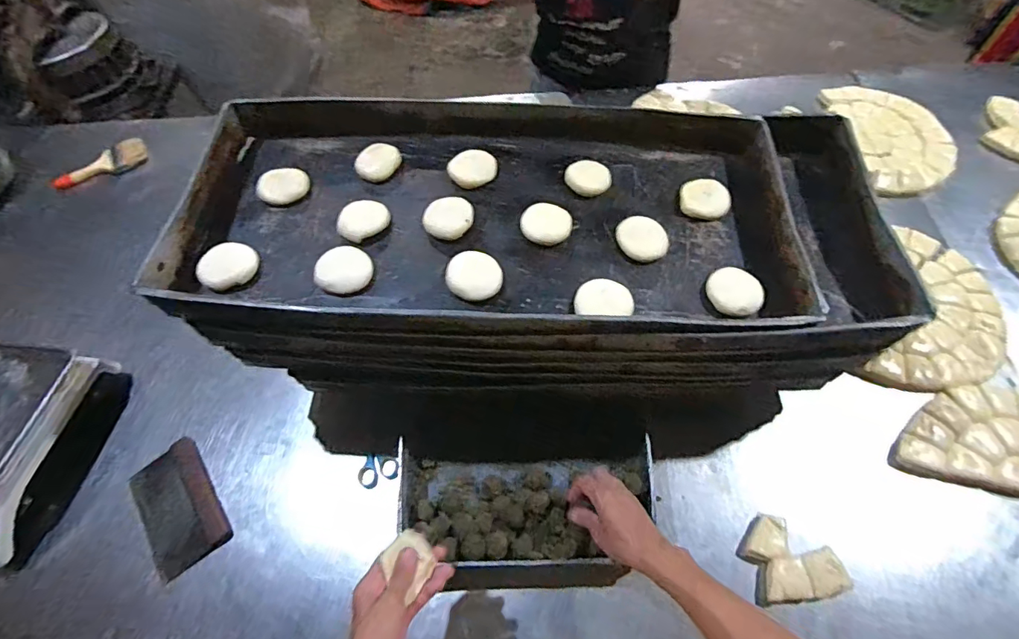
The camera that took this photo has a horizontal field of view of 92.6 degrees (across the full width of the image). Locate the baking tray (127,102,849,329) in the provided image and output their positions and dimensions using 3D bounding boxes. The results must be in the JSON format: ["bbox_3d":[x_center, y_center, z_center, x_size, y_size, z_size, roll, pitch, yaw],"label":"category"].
[{"bbox_3d":[-0.029,-0.162,0.689,0.807,0.083,0.407,4,60,1],"label":"baking tray"}]

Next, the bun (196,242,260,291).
[{"bbox_3d":[-0.372,-0.072,0.644,0.071,0.022,0.063,-34,61,-16],"label":"bun"}]

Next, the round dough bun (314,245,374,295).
[{"bbox_3d":[-0.215,-0.065,0.634,0.067,0.022,0.065,-2,58,4],"label":"round dough bun"}]

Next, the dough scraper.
[{"bbox_3d":[-0.525,0.296,0.776,0.110,0.015,0.196,-36,62,-17],"label":"dough scraper"}]

